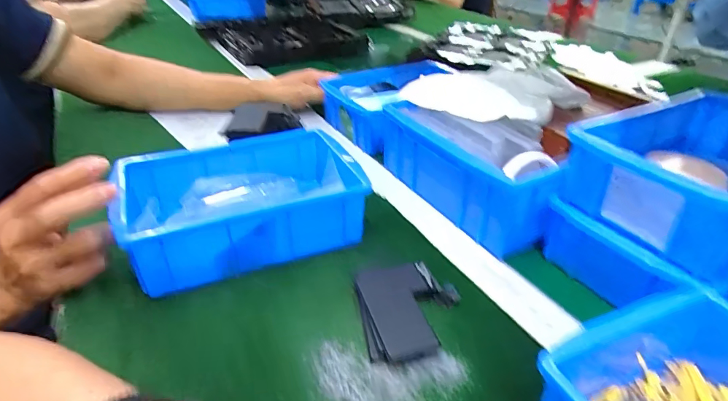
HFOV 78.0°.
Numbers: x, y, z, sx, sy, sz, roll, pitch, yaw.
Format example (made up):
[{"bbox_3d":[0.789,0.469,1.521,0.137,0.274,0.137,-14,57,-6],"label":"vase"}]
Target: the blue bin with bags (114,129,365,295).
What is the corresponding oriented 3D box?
[{"bbox_3d":[-0.108,0.001,0.402,0.194,0.061,0.135,-14,36,-21],"label":"blue bin with bags"}]

